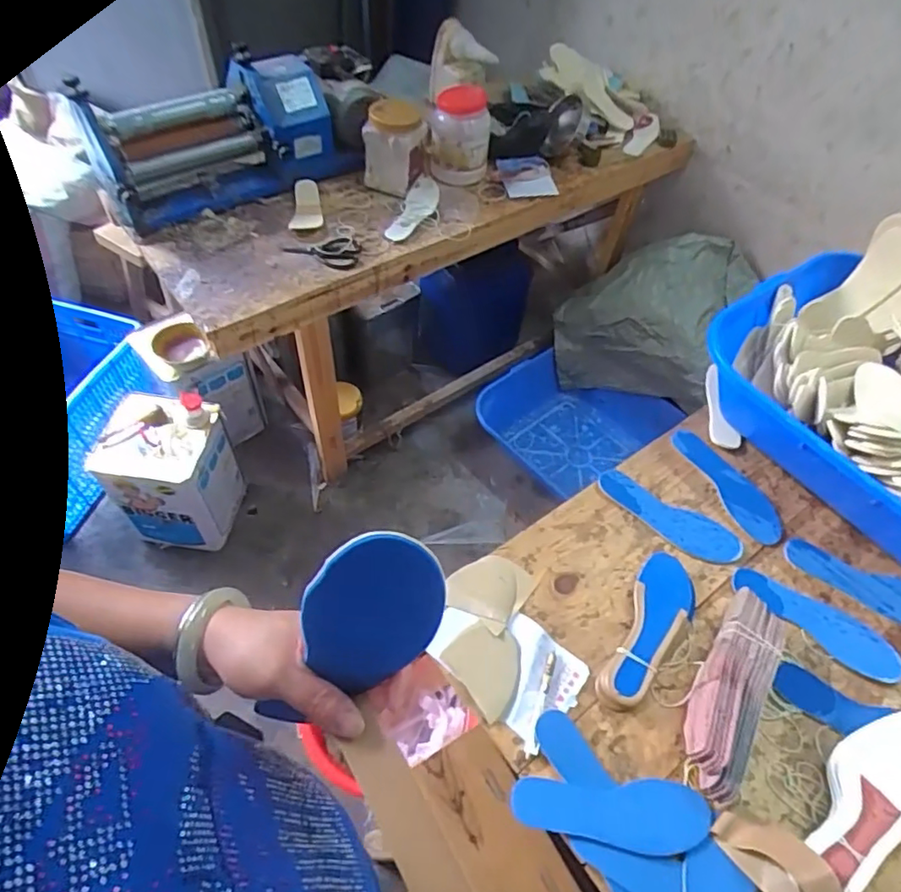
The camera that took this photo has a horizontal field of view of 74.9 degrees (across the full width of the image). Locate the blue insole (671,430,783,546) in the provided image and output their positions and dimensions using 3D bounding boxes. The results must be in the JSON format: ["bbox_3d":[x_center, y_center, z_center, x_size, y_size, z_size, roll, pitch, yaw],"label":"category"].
[{"bbox_3d":[0.476,0.063,1.003,0.088,0.011,0.231,-14,57,-21],"label":"blue insole"}]

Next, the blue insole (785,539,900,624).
[{"bbox_3d":[0.636,0.215,0.900,0.236,0.007,0.079,20,55,10],"label":"blue insole"}]

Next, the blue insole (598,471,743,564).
[{"bbox_3d":[0.350,0.114,0.951,0.234,0.011,0.078,29,57,16],"label":"blue insole"}]

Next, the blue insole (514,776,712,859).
[{"bbox_3d":[0.188,0.432,0.688,0.223,0.014,0.072,3,53,-3],"label":"blue insole"}]

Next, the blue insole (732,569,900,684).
[{"bbox_3d":[0.529,0.253,0.854,0.231,0.007,0.080,28,56,16],"label":"blue insole"}]

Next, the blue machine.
[{"bbox_3d":[-0.500,-0.690,1.310,0.530,0.243,0.213,-28,60,-23],"label":"blue machine"}]

